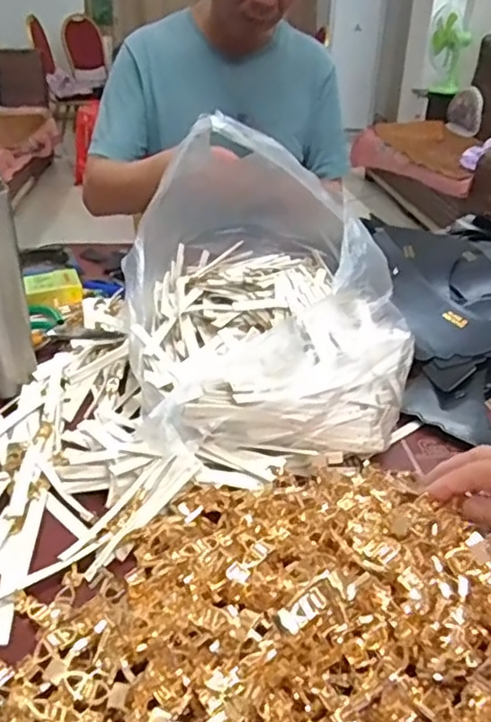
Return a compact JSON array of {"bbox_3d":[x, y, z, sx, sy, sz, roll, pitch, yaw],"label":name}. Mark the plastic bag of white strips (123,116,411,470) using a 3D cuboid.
[{"bbox_3d":[0.018,-0.078,0.571,0.248,0.186,0.308,-6,30,-13],"label":"plastic bag of white strips"}]

